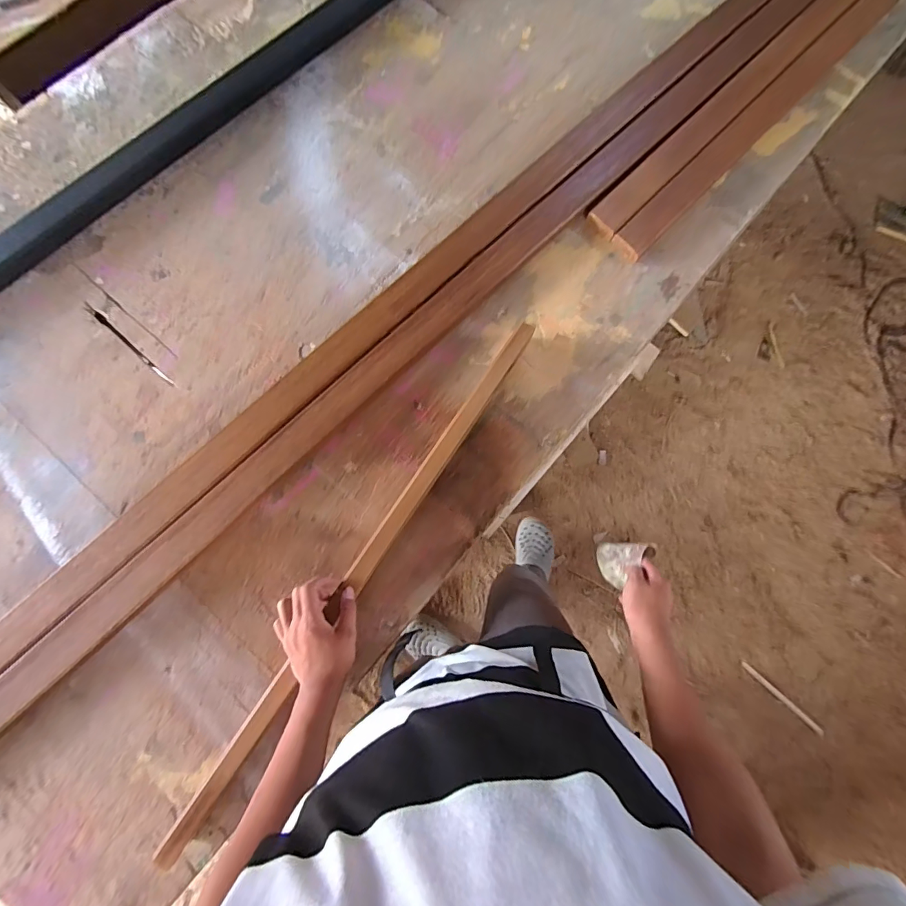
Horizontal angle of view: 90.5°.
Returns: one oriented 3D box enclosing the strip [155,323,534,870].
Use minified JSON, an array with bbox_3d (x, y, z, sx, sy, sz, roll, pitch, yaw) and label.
[{"bbox_3d":[-0.122,0.154,0.669,0.028,0.019,0.891,33,78,7],"label":"strip"}]

